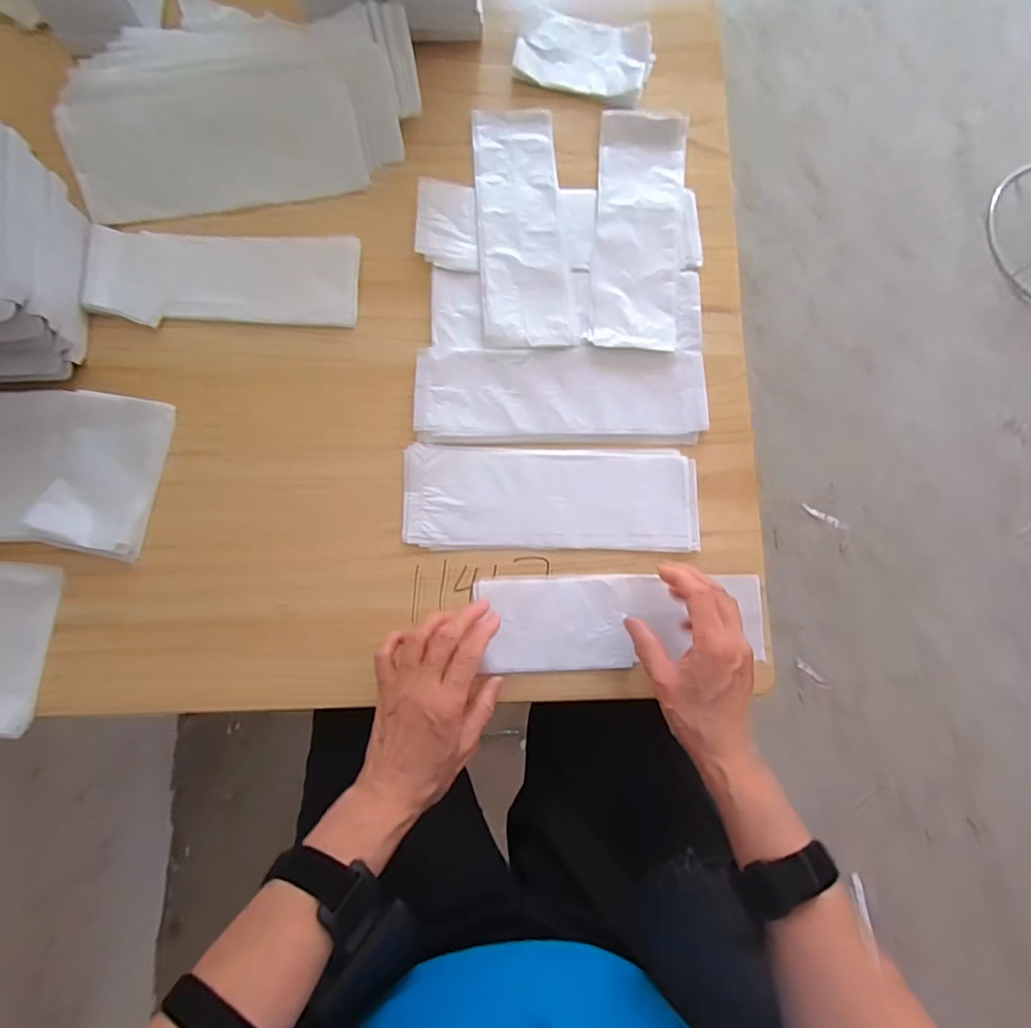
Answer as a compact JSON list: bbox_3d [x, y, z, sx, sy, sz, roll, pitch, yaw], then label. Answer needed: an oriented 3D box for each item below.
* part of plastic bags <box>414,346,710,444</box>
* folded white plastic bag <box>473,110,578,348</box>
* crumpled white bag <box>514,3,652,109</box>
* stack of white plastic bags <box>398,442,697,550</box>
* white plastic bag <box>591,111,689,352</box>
[{"bbox_3d":[0.042,-0.108,0.480,0.260,0.004,0.086,0,83,-2],"label":"part of plastic bags"},{"bbox_3d":[0.006,-0.274,0.503,0.083,0.006,0.243,-3,83,-3],"label":"folded white plastic bag"},{"bbox_3d":[0.069,-0.454,0.523,0.132,0.013,0.079,13,82,0],"label":"crumpled white bag"},{"bbox_3d":[0.033,-0.015,0.469,0.256,0.004,0.089,1,82,-2],"label":"stack of white plastic bags"},{"bbox_3d":[0.118,-0.270,0.504,0.083,0.009,0.238,4,82,-2],"label":"white plastic bag"}]

